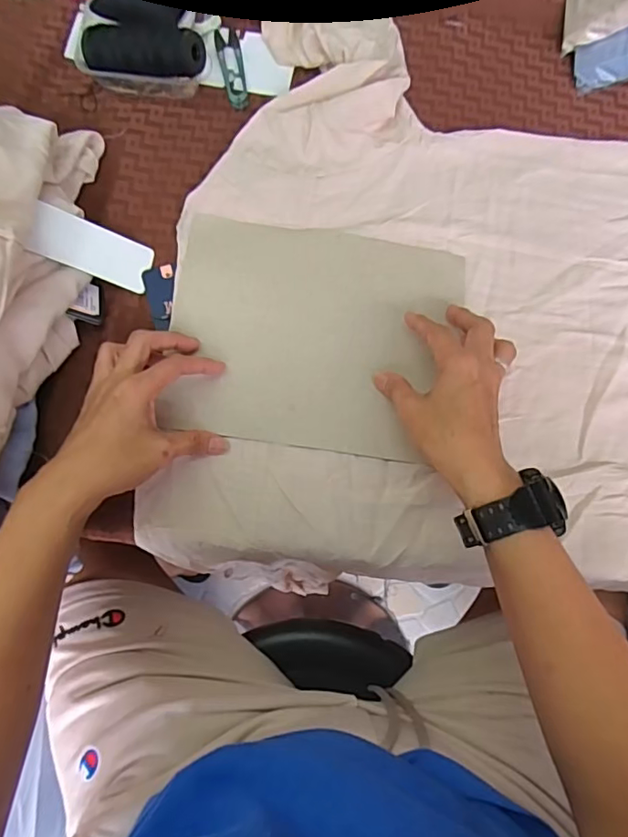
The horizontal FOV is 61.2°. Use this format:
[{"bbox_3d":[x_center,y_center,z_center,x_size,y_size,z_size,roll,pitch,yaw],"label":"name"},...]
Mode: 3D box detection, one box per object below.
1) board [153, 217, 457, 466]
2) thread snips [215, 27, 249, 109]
[{"bbox_3d":[-0.002,-0.075,0.466,0.240,0.009,0.201,9,76,0],"label":"board"},{"bbox_3d":[-0.084,-0.358,0.541,0.024,0.005,0.099,-9,76,-4],"label":"thread snips"}]

